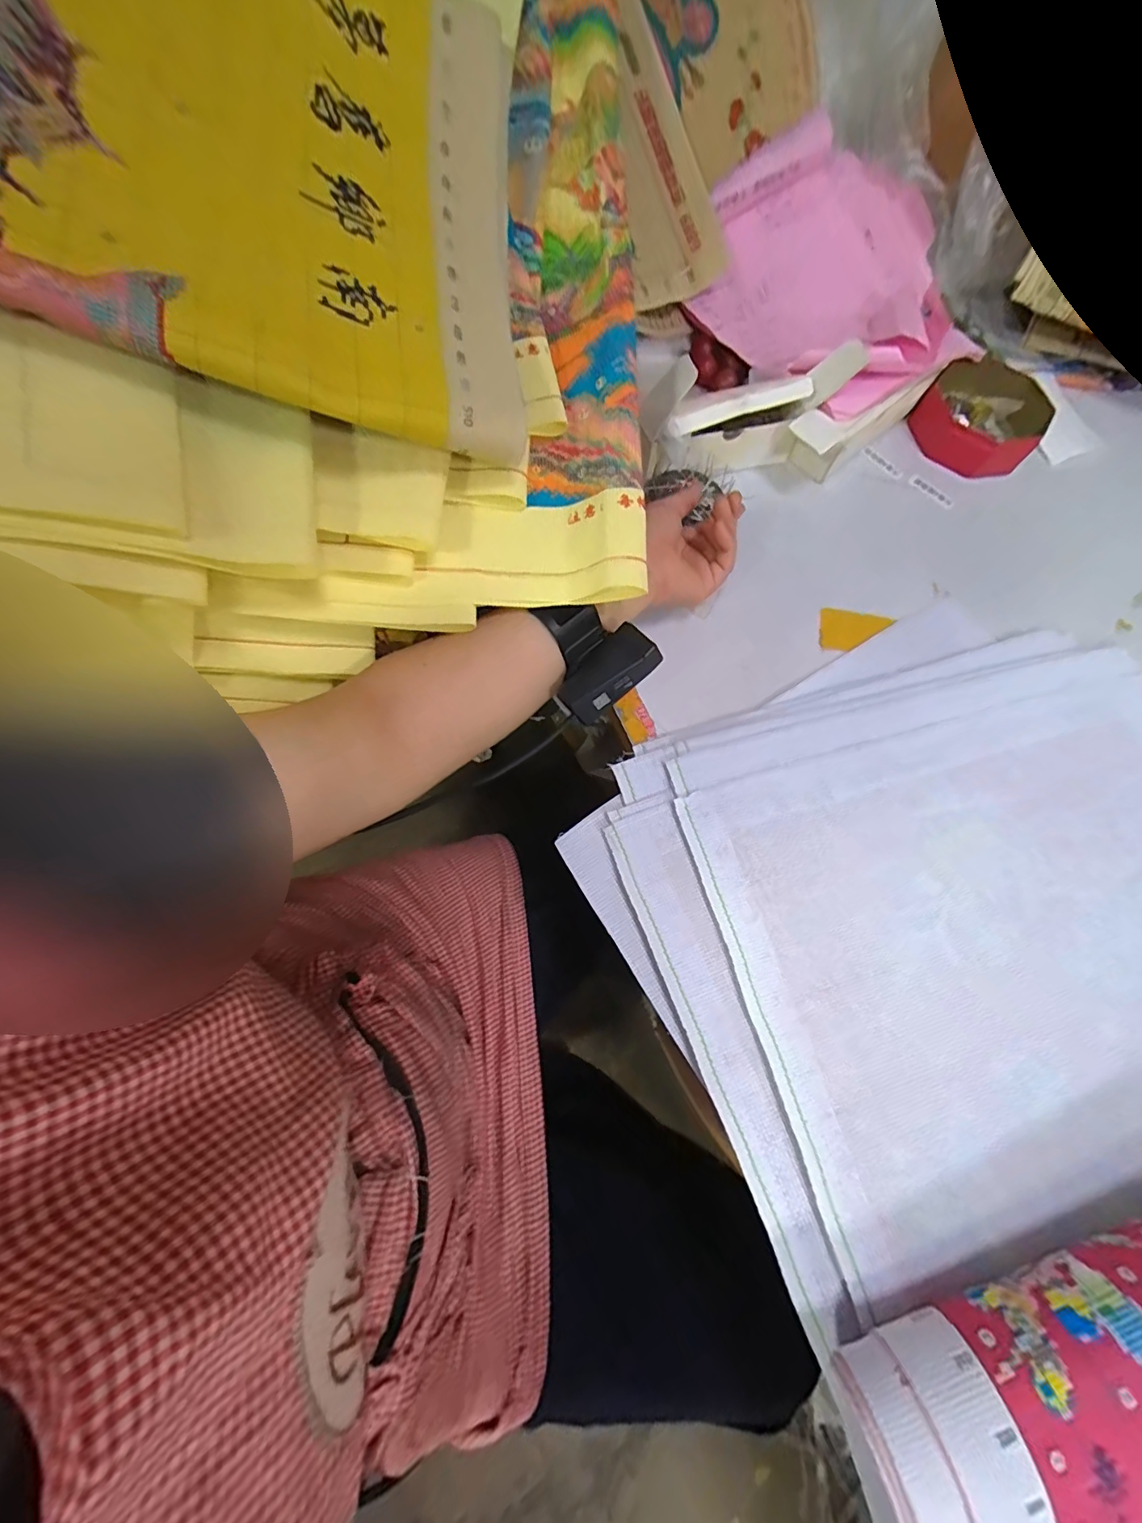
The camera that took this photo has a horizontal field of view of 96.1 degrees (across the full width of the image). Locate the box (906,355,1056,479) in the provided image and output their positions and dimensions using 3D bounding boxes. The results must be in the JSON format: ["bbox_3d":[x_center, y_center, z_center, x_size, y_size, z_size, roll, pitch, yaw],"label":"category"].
[{"bbox_3d":[0.403,-0.337,0.501,0.111,0.034,0.117,42,74,10],"label":"box"}]

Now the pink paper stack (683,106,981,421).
[{"bbox_3d":[0.252,-0.469,0.500,0.234,0.080,0.282,-33,72,-11],"label":"pink paper stack"}]

